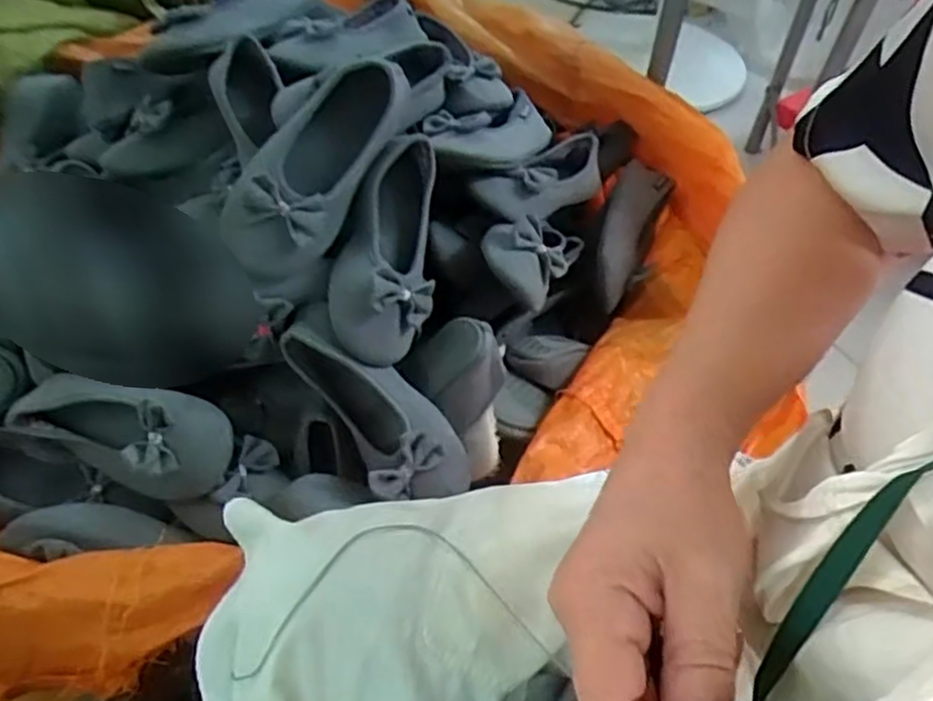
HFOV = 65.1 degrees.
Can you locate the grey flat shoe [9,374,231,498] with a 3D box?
[{"bbox_3d":[-0.337,0.076,0.714,0.233,0.079,0.085,8,50,19],"label":"grey flat shoe"}]

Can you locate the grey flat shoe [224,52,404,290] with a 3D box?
[{"bbox_3d":[-0.145,-0.182,0.693,0.102,0.084,0.237,21,67,13],"label":"grey flat shoe"}]

